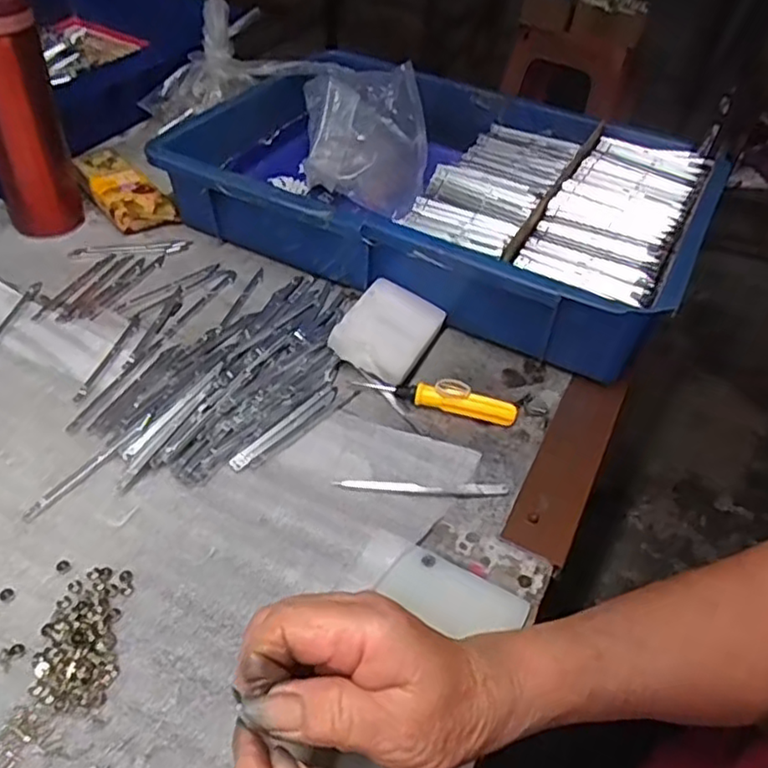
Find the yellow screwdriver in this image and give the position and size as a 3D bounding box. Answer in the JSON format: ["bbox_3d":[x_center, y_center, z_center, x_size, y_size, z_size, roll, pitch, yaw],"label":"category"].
[{"bbox_3d":[0.036,0.009,0.459,0.111,0.017,0.013,13,45,6],"label":"yellow screwdriver"}]

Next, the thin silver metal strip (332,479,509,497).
[{"bbox_3d":[0.024,0.064,0.410,0.107,0.004,0.010,3,45,-4],"label":"thin silver metal strip"}]

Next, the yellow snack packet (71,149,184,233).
[{"bbox_3d":[-0.240,-0.174,0.597,0.107,0.035,0.048,37,52,27],"label":"yellow snack packet"}]

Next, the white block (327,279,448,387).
[{"bbox_3d":[0.004,-0.038,0.493,0.063,0.028,0.079,37,49,7],"label":"white block"}]

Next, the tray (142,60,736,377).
[{"bbox_3d":[0.039,-0.172,0.591,0.438,0.099,0.269,23,47,16],"label":"tray"}]

